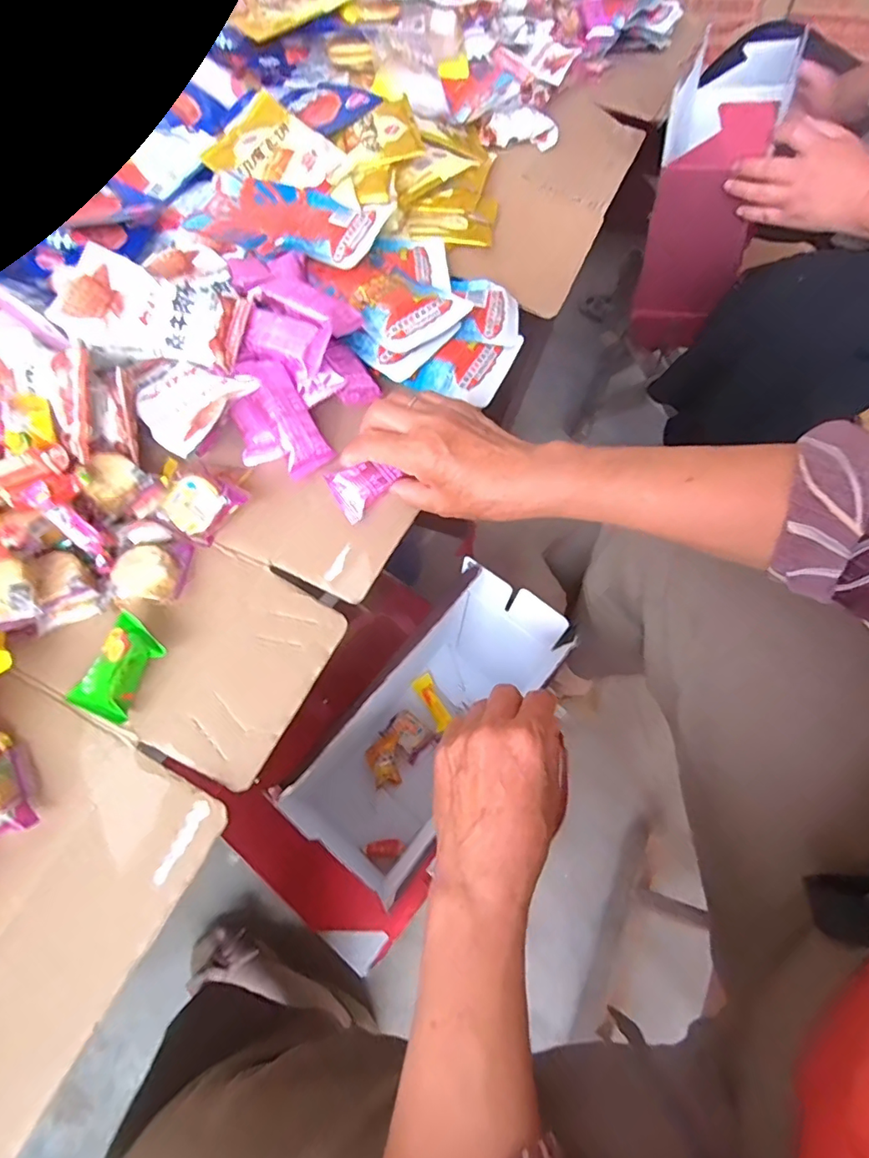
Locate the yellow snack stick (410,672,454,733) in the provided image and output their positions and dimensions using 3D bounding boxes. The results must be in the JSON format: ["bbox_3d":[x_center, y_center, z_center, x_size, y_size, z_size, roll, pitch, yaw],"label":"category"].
[{"bbox_3d":[-0.003,0.150,0.660,0.027,0.018,0.074,-23,62,-12],"label":"yellow snack stick"}]

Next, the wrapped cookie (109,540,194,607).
[{"bbox_3d":[-0.197,-0.006,0.370,0.044,0.019,0.053,-1,59,0],"label":"wrapped cookie"}]

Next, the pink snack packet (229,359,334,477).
[{"bbox_3d":[-0.118,-0.131,0.426,0.038,0.024,0.099,-28,92,-15],"label":"pink snack packet"}]

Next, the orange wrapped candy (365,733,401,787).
[{"bbox_3d":[-0.061,0.215,0.637,0.041,0.020,0.056,-10,60,-5],"label":"orange wrapped candy"}]

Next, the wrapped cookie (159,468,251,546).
[{"bbox_3d":[-0.170,-0.057,0.389,0.049,0.026,0.051,39,67,21],"label":"wrapped cookie"}]

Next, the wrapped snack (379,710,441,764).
[{"bbox_3d":[-0.029,0.189,0.650,0.057,0.021,0.045,38,67,21],"label":"wrapped snack"}]

